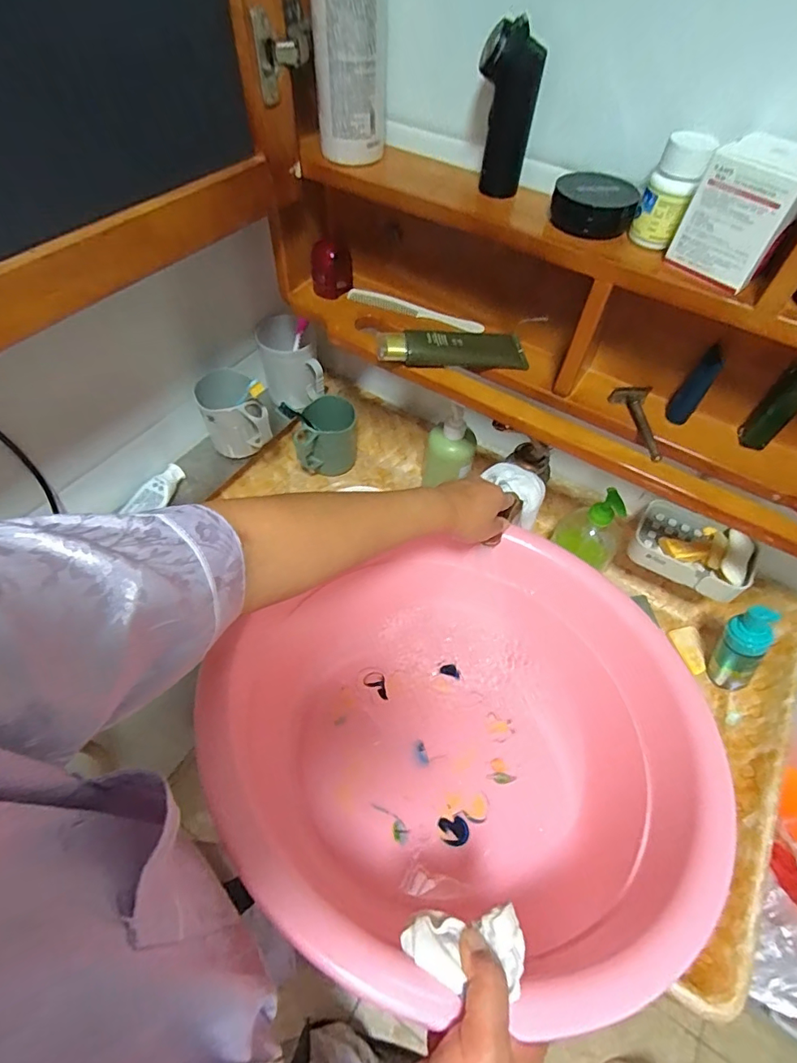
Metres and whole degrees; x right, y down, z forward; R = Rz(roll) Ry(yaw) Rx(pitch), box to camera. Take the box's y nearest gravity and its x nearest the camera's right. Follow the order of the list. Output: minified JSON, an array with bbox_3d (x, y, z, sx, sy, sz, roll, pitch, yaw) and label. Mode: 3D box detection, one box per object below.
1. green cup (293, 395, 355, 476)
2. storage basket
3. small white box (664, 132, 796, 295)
[{"bbox_3d":[-0.117,-0.157,0.804,0.105,0.088,0.078,1,56,-2],"label":"green cup"},{"bbox_3d":[0.375,0.021,0.629,0.138,0.045,0.091,32,60,18],"label":"storage basket"},{"bbox_3d":[0.262,-0.242,0.378,0.070,0.083,0.048,38,62,21],"label":"small white box"}]

